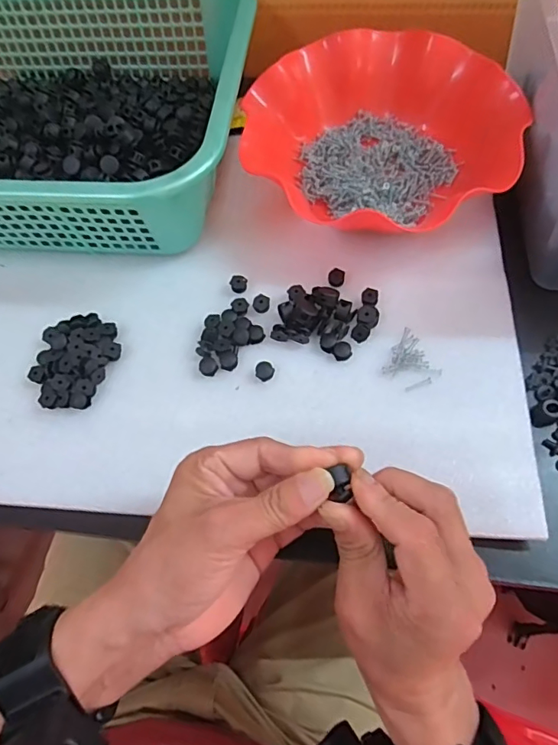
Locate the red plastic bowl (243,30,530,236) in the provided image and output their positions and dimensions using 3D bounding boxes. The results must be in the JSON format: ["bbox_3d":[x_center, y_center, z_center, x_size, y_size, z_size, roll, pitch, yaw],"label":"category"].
[{"bbox_3d":[0.092,-0.206,0.439,0.230,0.058,0.195,40,73,19],"label":"red plastic bowl"}]

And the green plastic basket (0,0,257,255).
[{"bbox_3d":[-0.217,-0.239,0.452,0.379,0.097,0.293,2,65,4],"label":"green plastic basket"}]

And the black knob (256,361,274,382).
[{"bbox_3d":[-0.011,-0.001,0.377,0.014,0.006,0.013,-1,65,2],"label":"black knob"}]

